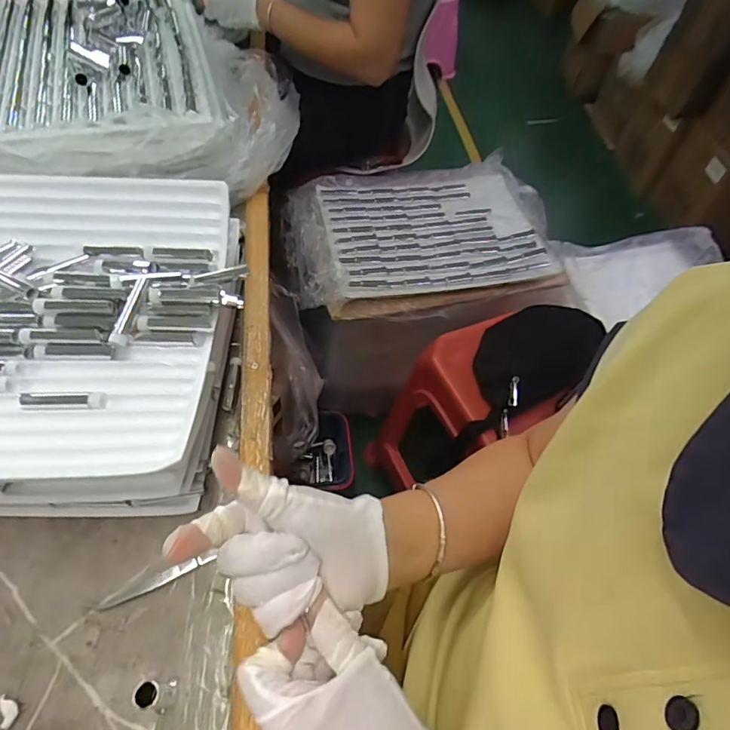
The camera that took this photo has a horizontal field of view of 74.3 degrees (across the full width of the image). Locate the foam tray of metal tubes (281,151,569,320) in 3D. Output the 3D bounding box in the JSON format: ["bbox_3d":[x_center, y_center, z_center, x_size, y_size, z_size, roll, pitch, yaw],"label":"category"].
[{"bbox_3d":[0.130,-0.281,0.988,0.583,0.051,0.383,-12,57,-13],"label":"foam tray of metal tubes"}]

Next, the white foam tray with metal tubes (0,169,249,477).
[{"bbox_3d":[-0.382,-0.055,0.420,0.510,0.035,0.328,0,55,-4],"label":"white foam tray with metal tubes"}]

